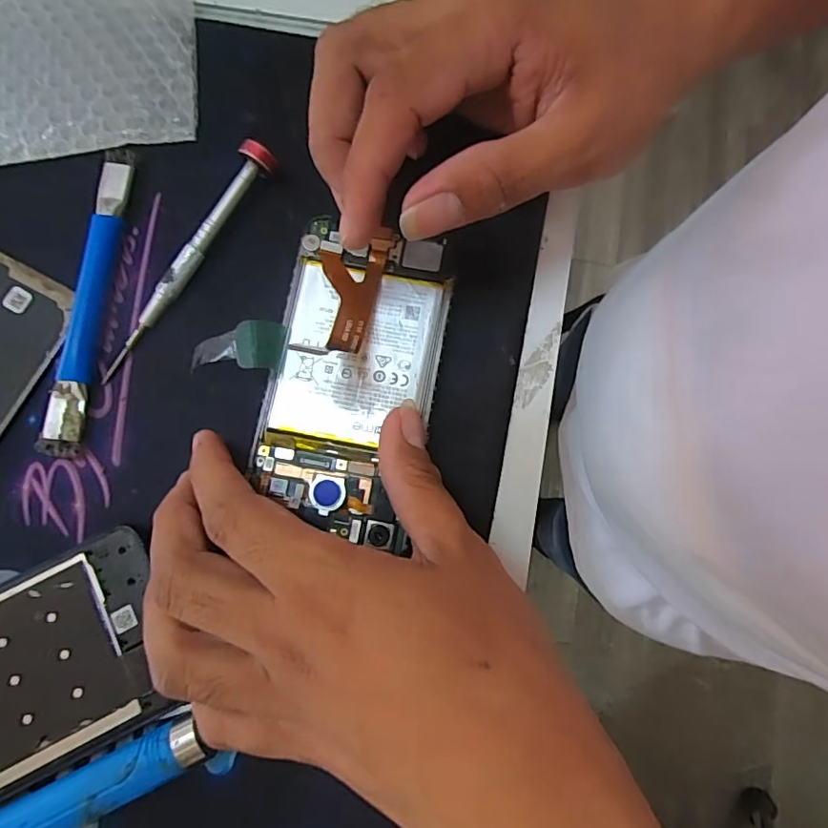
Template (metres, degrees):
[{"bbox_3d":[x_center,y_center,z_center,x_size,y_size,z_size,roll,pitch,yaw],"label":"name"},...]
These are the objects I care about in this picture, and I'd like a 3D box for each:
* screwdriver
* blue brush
[{"bbox_3d":[-0.100,-0.067,0.236,0.012,0.017,0.117,35,82,7],"label":"screwdriver"},{"bbox_3d":[-0.142,-0.050,0.239,0.019,0.011,0.136,6,80,2],"label":"blue brush"}]

